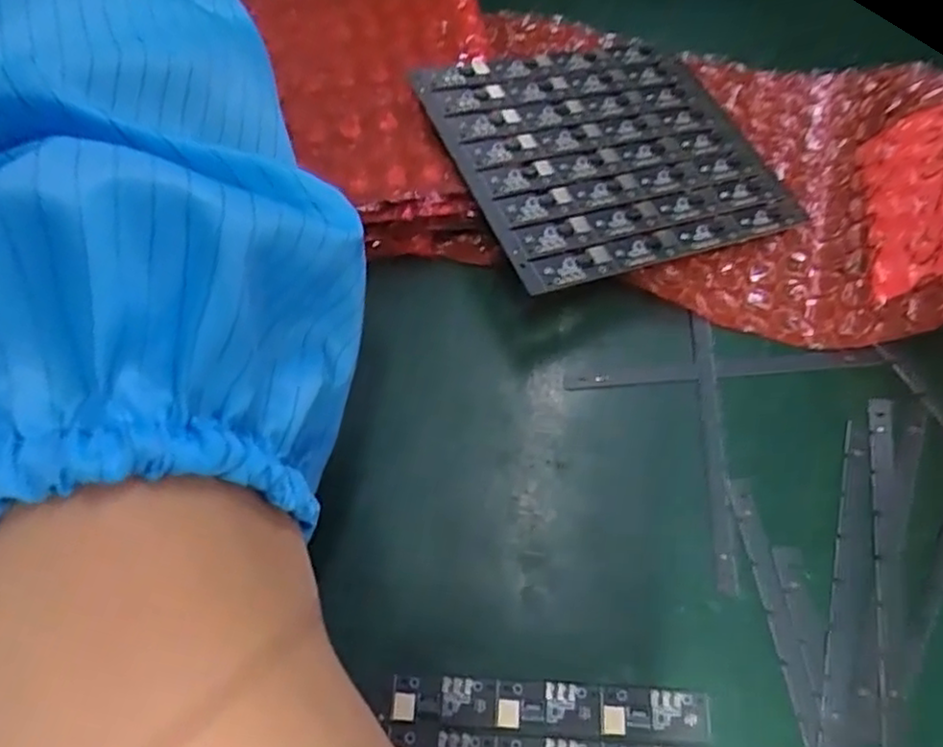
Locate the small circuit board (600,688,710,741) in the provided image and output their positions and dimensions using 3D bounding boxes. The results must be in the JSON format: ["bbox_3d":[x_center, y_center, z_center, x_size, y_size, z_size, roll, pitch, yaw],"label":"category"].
[{"bbox_3d":[0.044,0.081,0.169,0.025,0.004,0.010,1,60,3],"label":"small circuit board"}]

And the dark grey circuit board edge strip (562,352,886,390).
[{"bbox_3d":[0.074,-0.002,0.212,0.092,0.004,0.008,-4,62,-1],"label":"dark grey circuit board edge strip"}]

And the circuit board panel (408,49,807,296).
[{"bbox_3d":[0.046,-0.075,0.237,0.105,0.005,0.091,-15,64,-20],"label":"circuit board panel"}]

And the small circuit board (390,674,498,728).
[{"bbox_3d":[-0.007,0.078,0.170,0.025,0.004,0.011,1,60,3],"label":"small circuit board"}]

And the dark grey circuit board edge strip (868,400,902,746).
[{"bbox_3d":[0.108,0.048,0.184,0.006,0.004,0.092,11,63,6],"label":"dark grey circuit board edge strip"}]

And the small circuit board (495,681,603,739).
[{"bbox_3d":[0.018,0.080,0.170,0.025,0.004,0.012,1,60,3],"label":"small circuit board"}]

